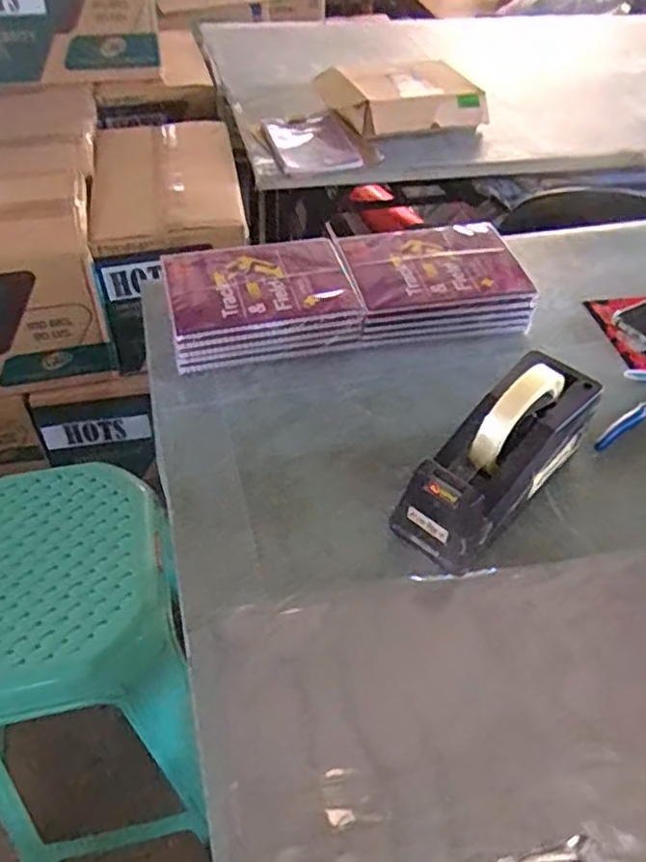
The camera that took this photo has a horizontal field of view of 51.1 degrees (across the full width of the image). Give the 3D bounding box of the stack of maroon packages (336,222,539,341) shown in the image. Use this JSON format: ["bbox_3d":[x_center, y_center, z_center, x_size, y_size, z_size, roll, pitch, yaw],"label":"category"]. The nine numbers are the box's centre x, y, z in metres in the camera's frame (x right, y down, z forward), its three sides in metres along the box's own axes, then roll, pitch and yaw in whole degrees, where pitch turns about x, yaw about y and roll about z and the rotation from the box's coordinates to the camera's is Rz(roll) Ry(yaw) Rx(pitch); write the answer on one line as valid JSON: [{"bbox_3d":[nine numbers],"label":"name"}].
[{"bbox_3d":[0.131,-0.179,0.784,0.204,0.046,0.180,-6,48,-7],"label":"stack of maroon packages"}]

